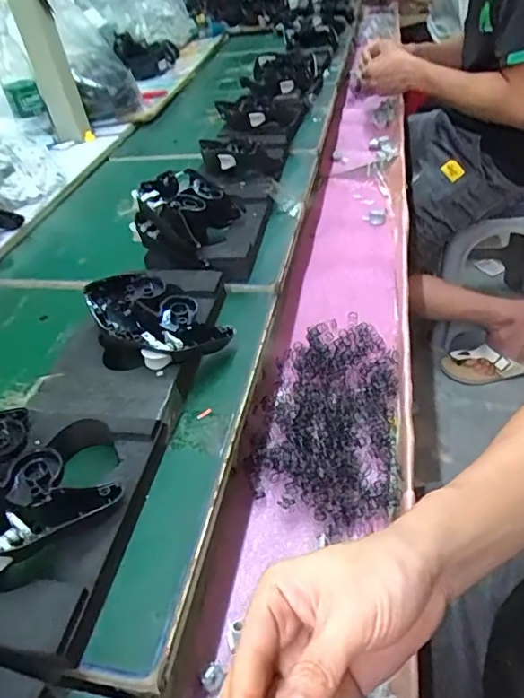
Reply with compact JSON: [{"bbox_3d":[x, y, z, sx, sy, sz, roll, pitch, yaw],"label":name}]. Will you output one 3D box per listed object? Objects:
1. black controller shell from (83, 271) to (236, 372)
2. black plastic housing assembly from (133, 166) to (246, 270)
[{"bbox_3d":[-0.108,-0.028,0.506,0.128,0.048,0.089,23,42,28],"label":"black controller shell"},{"bbox_3d":[-0.094,-0.159,0.629,0.088,0.078,0.128,8,37,11],"label":"black plastic housing assembly"}]

